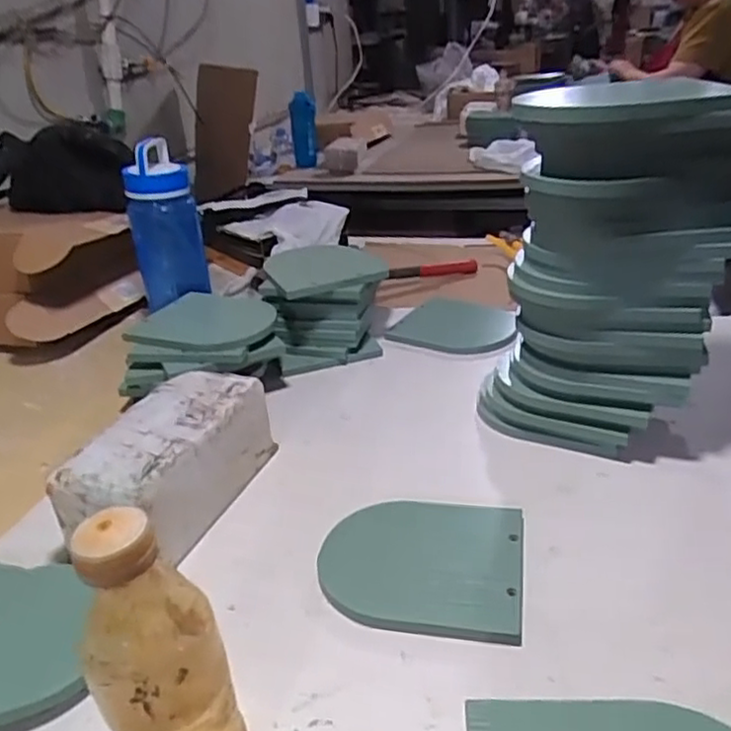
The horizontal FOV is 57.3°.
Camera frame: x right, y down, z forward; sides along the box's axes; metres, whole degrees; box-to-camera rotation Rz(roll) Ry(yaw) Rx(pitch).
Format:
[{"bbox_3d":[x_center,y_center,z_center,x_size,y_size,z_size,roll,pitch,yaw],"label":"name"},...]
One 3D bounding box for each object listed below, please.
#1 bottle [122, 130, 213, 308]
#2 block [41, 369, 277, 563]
[{"bbox_3d":[-0.308,-0.213,1.037,0.103,0.259,0.082,-15,48,-18],"label":"bottle"},{"bbox_3d":[-0.182,0.098,0.648,0.102,0.104,0.219,6,29,21],"label":"block"}]

